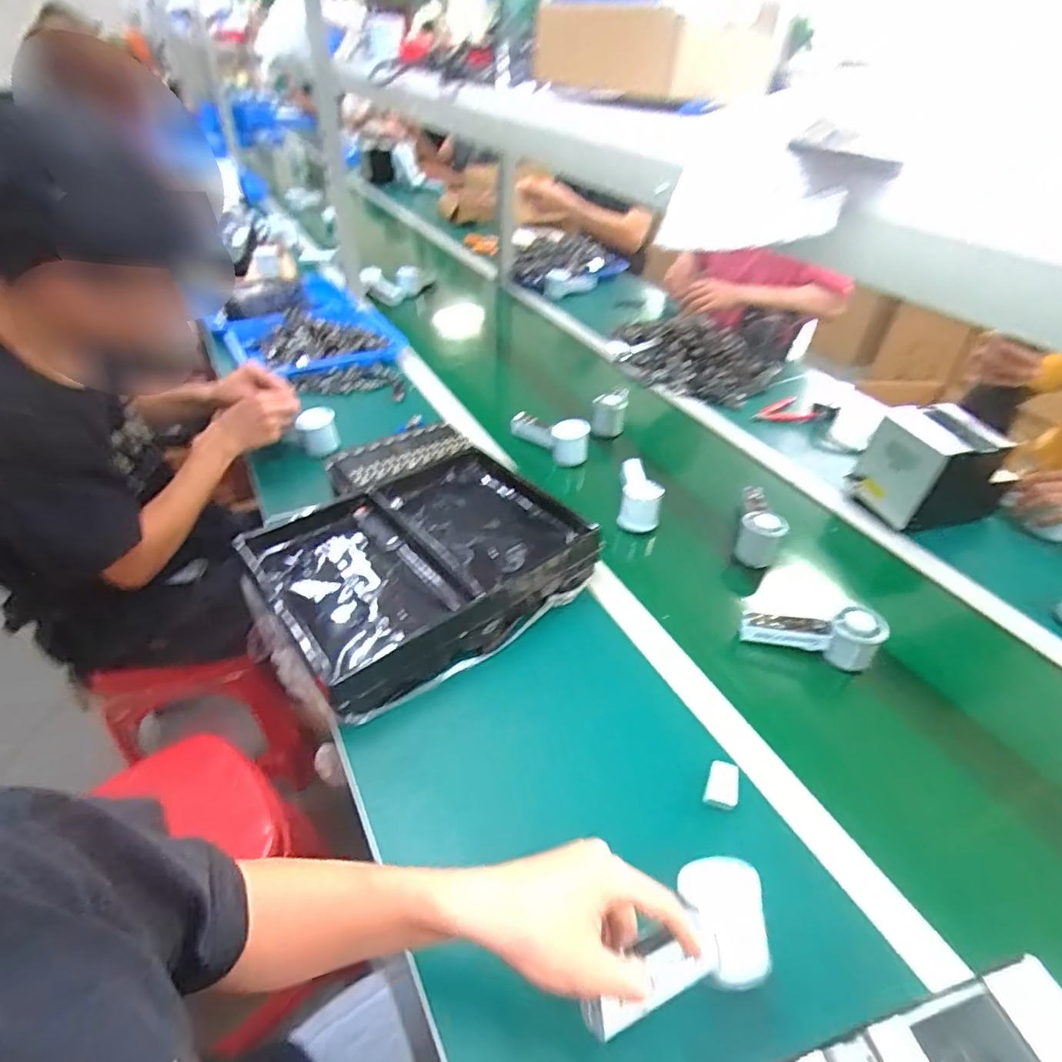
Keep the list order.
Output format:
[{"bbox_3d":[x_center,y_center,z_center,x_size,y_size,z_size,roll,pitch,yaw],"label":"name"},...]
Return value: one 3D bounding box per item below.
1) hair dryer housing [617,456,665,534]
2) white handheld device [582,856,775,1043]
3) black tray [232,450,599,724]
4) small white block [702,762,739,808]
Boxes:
[{"bbox_3d":[0.170,-0.067,0.894,0.056,0.066,0.130,7,41,4],"label":"hair dryer housing"},{"bbox_3d":[0.103,0.283,0.382,0.152,0.035,0.073,-14,43,-32],"label":"white handheld device"},{"bbox_3d":[-0.133,0.035,0.738,0.369,0.086,0.293,-28,50,-31],"label":"black tray"},{"bbox_3d":[0.187,0.250,0.561,0.029,0.015,0.044,16,42,14],"label":"small white block"}]

